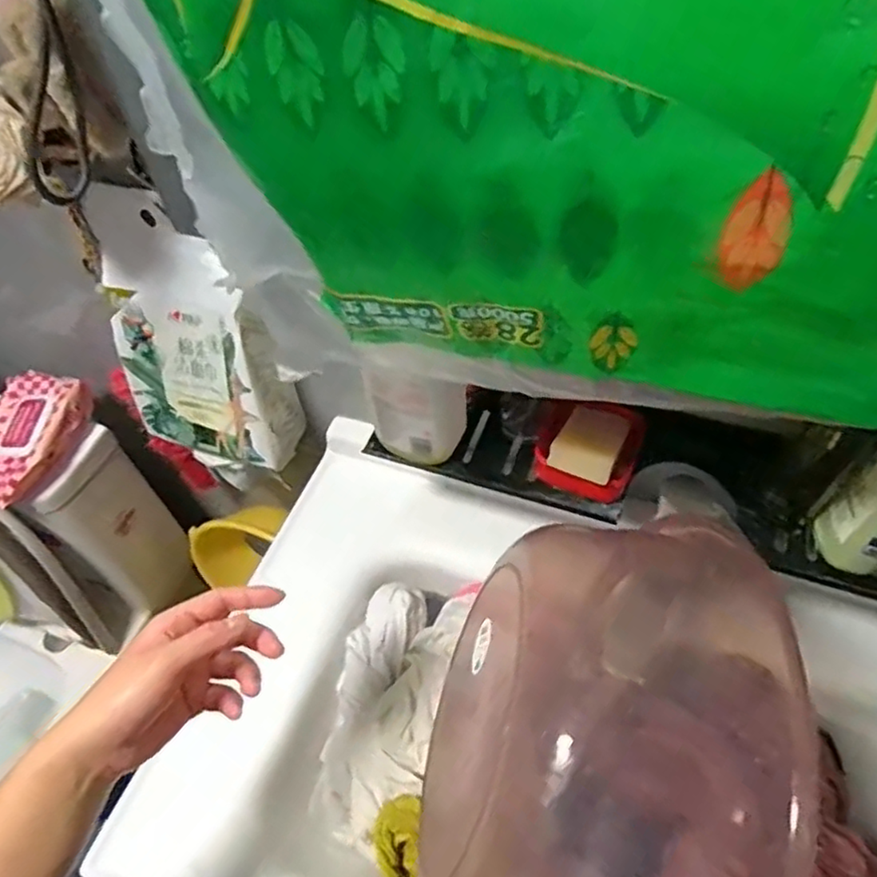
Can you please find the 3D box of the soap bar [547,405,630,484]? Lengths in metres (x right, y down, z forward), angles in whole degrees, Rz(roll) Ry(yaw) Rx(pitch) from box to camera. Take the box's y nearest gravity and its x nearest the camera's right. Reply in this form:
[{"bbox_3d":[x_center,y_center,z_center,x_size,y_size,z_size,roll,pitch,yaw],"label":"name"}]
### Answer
[{"bbox_3d":[0.132,0.004,0.554,0.053,0.014,0.071,21,57,18],"label":"soap bar"}]

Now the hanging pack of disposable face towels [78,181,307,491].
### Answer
[{"bbox_3d":[-0.278,-0.093,0.731,0.188,0.322,0.092,14,55,14],"label":"hanging pack of disposable face towels"}]

